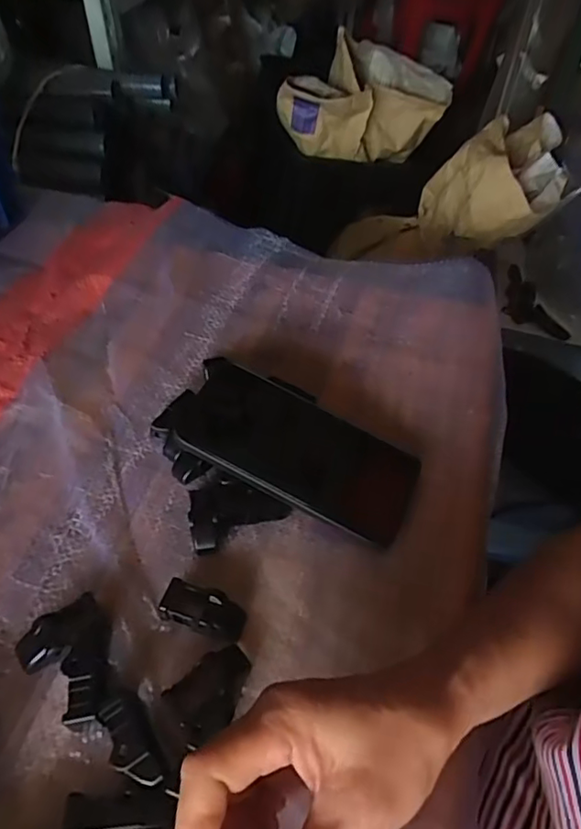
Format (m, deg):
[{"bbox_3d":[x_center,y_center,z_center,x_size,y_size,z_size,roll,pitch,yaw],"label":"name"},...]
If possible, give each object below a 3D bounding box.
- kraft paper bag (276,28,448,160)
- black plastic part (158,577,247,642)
[{"bbox_3d":[0.135,-0.627,1.140,0.382,0.196,0.146,-13,60,-26],"label":"kraft paper bag"},{"bbox_3d":[-0.052,0.118,0.339,0.048,0.016,0.022,14,52,11],"label":"black plastic part"}]

